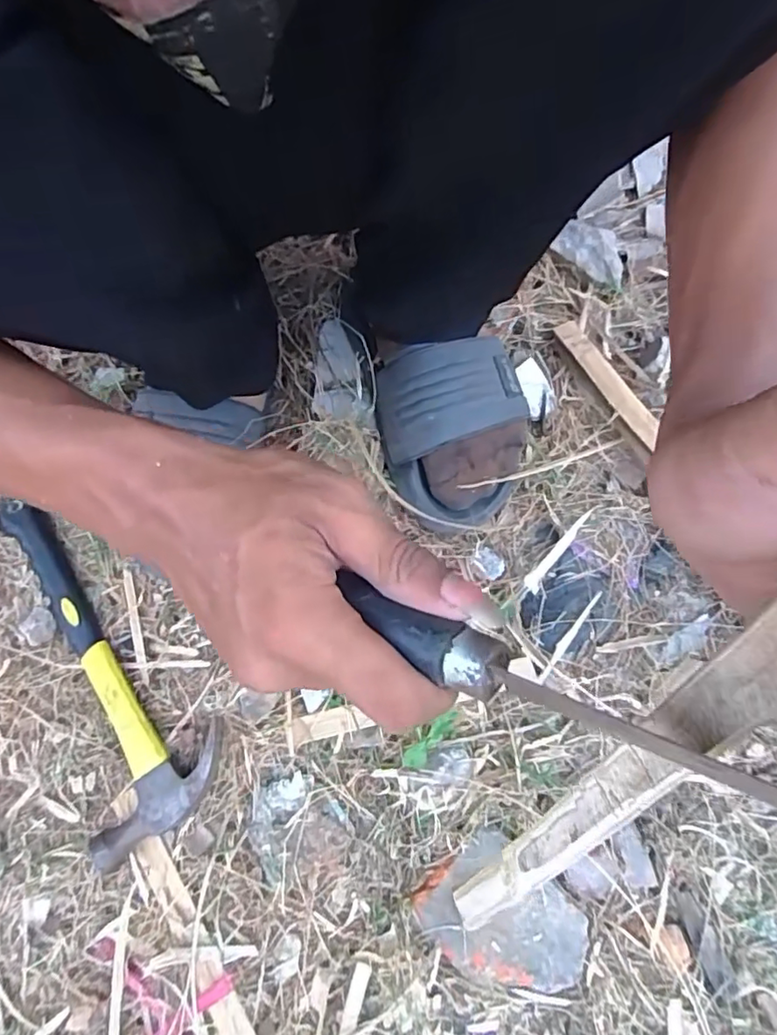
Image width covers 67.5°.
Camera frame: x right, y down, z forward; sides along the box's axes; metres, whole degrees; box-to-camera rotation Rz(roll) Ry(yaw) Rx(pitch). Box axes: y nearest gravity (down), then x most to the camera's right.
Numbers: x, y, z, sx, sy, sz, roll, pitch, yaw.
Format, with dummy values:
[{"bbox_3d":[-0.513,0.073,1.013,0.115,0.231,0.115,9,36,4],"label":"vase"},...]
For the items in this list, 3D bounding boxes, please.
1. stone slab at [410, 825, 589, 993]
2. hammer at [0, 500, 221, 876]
[{"bbox_3d":[0.069,0.241,0.348,0.097,0.016,0.069,40,75,14],"label":"stone slab"},{"bbox_3d":[-0.192,0.084,0.397,0.085,0.026,0.258,-27,72,-9],"label":"hammer"}]

